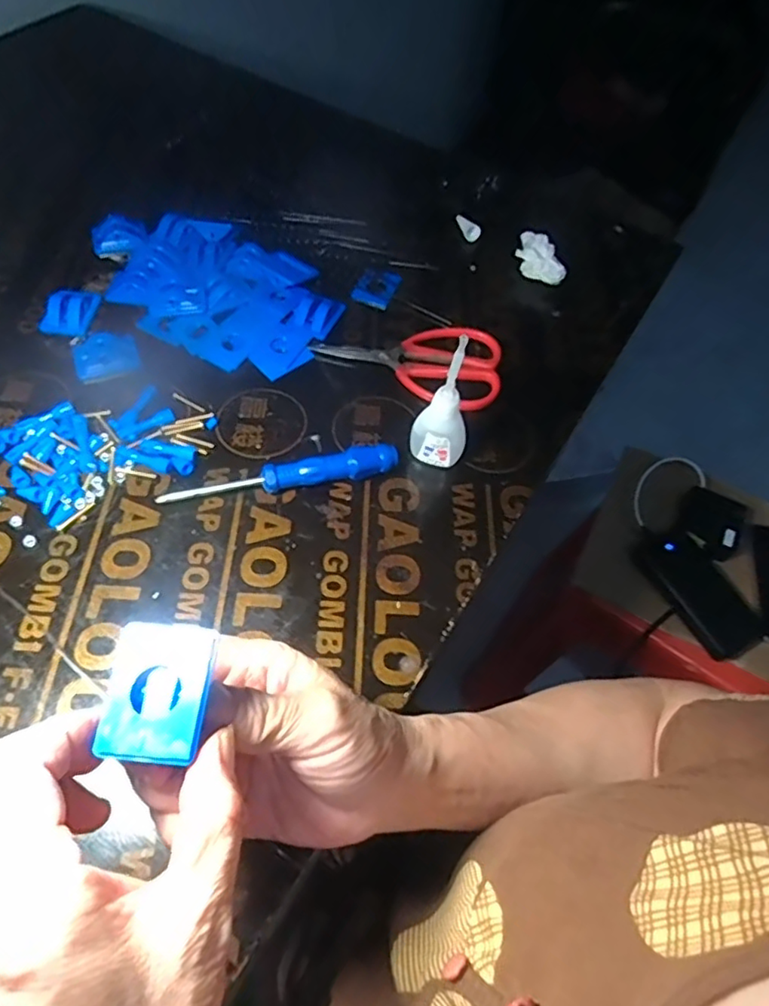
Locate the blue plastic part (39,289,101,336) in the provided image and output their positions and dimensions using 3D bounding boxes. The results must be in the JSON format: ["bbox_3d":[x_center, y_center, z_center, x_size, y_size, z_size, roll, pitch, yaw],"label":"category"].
[{"bbox_3d":[-0.244,-0.150,0.468,0.034,0.012,0.043,7,57,1],"label":"blue plastic part"}]

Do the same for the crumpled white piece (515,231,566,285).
[{"bbox_3d":[0.133,-0.213,0.528,0.019,0.030,0.060,-18,60,-15],"label":"crumpled white piece"}]

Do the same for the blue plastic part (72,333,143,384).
[{"bbox_3d":[-0.207,-0.111,0.448,0.045,0.006,0.047,-20,60,-16],"label":"blue plastic part"}]

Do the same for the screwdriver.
[{"bbox_3d":[-0.065,-0.015,0.393,0.151,0.019,0.017,-13,59,-12],"label":"screwdriver"}]

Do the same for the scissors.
[{"bbox_3d":[0.021,-0.118,0.471,0.144,0.012,0.077,19,57,8],"label":"scissors"}]

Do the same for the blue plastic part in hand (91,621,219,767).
[{"bbox_3d":[-0.079,0.065,0.210,0.034,0.004,0.047,3,57,-2],"label":"blue plastic part in hand"}]

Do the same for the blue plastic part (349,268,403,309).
[{"bbox_3d":[-0.007,-0.181,0.512,0.033,0.008,0.037,21,58,10],"label":"blue plastic part"}]

